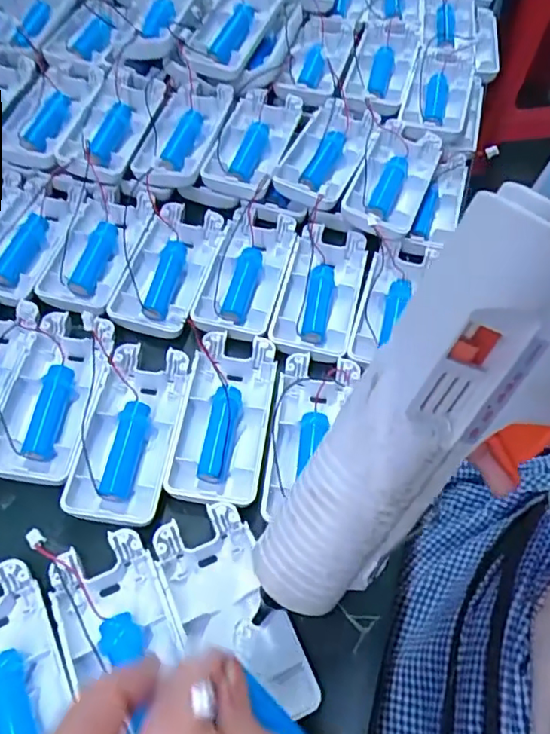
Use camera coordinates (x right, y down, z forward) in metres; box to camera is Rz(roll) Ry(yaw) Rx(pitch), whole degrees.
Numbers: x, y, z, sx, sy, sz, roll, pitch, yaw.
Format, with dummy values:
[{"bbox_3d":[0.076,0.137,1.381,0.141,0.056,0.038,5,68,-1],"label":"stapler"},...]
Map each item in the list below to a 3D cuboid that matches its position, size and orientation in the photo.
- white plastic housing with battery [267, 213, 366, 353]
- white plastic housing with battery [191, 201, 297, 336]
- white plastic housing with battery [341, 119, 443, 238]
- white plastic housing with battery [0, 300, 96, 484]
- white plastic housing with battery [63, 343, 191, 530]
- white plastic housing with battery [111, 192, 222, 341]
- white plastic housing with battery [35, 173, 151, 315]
[{"bbox_3d":[0.028,-0.049,0.343,0.044,0.018,0.099,13,59,6],"label":"white plastic housing with battery"},{"bbox_3d":[-0.017,-0.059,0.346,0.042,0.015,0.096,13,59,5],"label":"white plastic housing with battery"},{"bbox_3d":[0.077,-0.123,0.368,0.043,0.029,0.095,20,60,10],"label":"white plastic housing with battery"},{"bbox_3d":[-0.118,0.013,0.297,0.041,0.018,0.097,1,59,-2],"label":"white plastic housing with battery"},{"bbox_3d":[-0.073,0.033,0.289,0.045,0.015,0.091,7,59,2],"label":"white plastic housing with battery"},{"bbox_3d":[-0.065,-0.059,0.345,0.049,0.024,0.097,12,59,5],"label":"white plastic housing with battery"},{"bbox_3d":[-0.112,-0.071,0.348,0.050,0.024,0.092,12,59,5],"label":"white plastic housing with battery"}]

